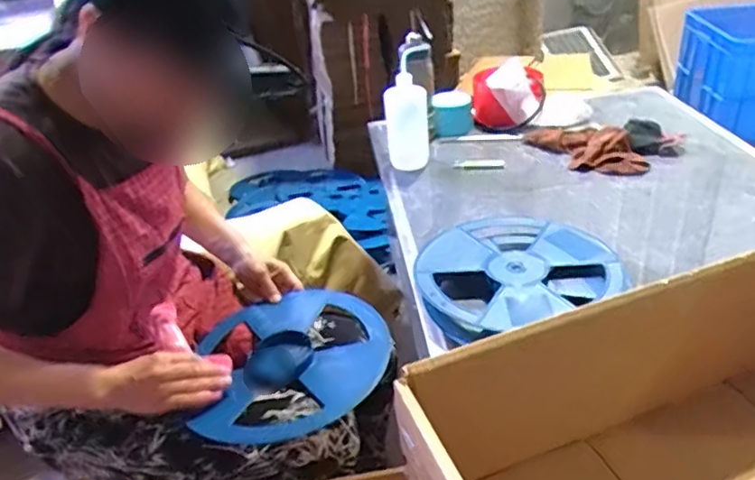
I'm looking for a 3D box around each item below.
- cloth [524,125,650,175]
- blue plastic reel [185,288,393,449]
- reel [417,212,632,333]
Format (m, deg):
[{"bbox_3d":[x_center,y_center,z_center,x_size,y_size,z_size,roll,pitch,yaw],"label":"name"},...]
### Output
[{"bbox_3d":[0.462,-0.213,1.404,0.166,0.039,0.264,-15,34,-14],"label":"cloth"},{"bbox_3d":[-0.127,0.178,0.950,0.286,0.048,0.296,-8,33,-2],"label":"blue plastic reel"},{"bbox_3d":[0.215,0.046,1.028,0.306,0.049,0.299,-5,33,3],"label":"reel"}]

